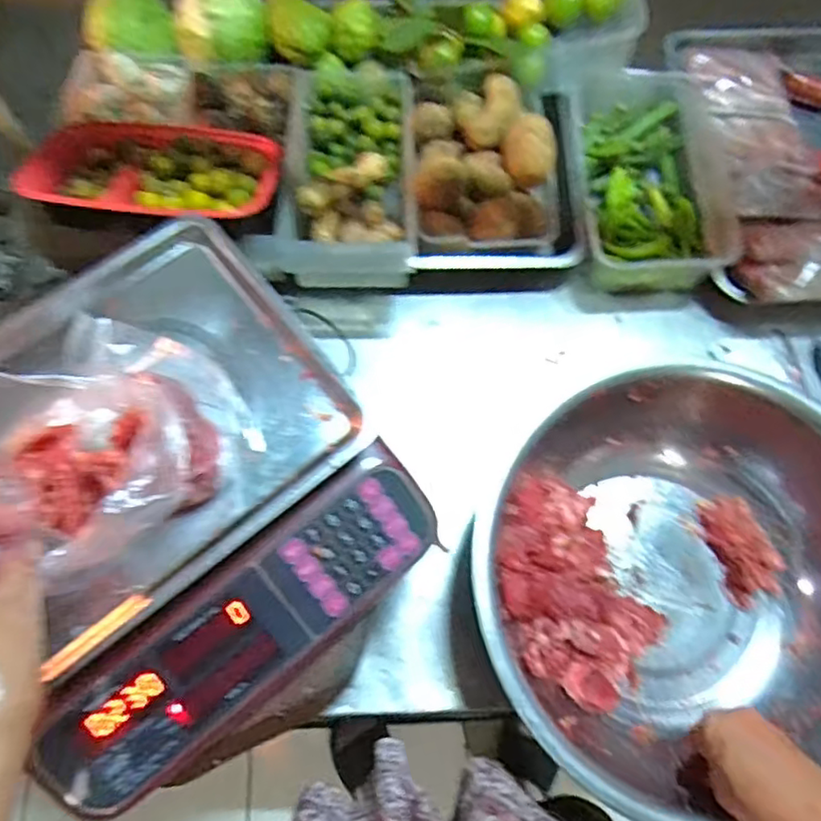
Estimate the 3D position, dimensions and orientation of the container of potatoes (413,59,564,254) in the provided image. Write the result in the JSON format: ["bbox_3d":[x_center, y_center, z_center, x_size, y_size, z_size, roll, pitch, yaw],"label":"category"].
[{"bbox_3d":[0.080,-0.284,0.700,0.167,0.069,0.215,-5,73,-4],"label":"container of potatoes"}]

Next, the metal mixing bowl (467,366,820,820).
[{"bbox_3d":[0.250,0.158,0.561,0.347,0.124,0.356,1,72,-2],"label":"metal mixing bowl"}]

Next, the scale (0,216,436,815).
[{"bbox_3d":[-0.190,0.065,0.474,0.320,0.113,0.332,-38,78,-13],"label":"scale"}]

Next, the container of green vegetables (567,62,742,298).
[{"bbox_3d":[0.267,-0.268,0.733,0.165,0.075,0.257,-2,73,-3],"label":"container of green vegetables"}]

